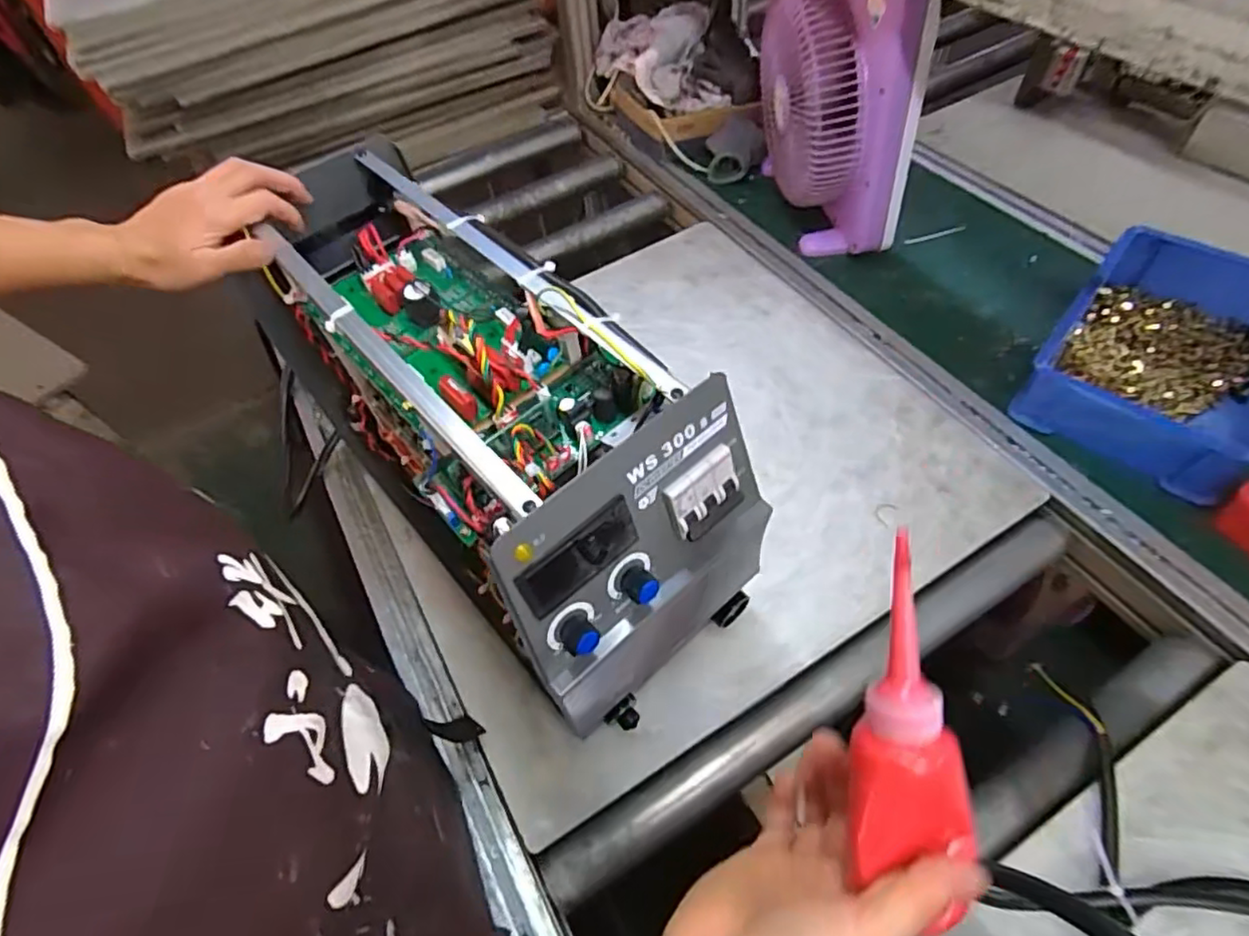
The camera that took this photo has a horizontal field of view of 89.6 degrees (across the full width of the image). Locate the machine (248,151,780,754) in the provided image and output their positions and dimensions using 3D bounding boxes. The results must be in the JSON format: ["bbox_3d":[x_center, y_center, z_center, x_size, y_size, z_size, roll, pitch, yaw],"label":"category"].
[{"bbox_3d":[-0.123,-0.029,0.546,0.180,0.290,0.450,-39,62,-20],"label":"machine"}]

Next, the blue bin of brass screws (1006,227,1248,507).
[{"bbox_3d":[0.593,-0.119,0.684,0.207,0.094,0.299,33,64,27],"label":"blue bin of brass screws"}]

